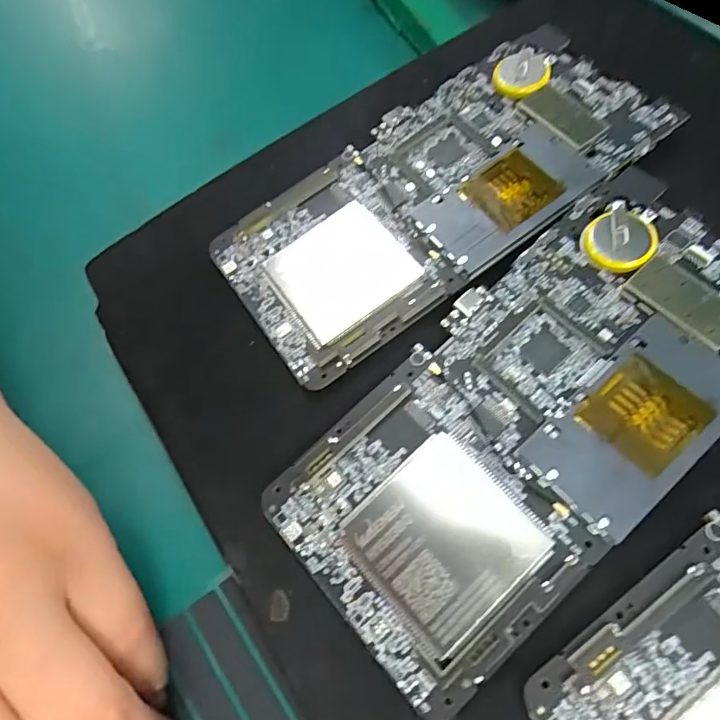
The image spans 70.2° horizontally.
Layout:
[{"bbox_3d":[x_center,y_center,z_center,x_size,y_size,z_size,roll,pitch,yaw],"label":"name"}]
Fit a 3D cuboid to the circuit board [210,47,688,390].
[{"bbox_3d":[0.024,-0.058,0.176,0.148,0.006,0.070,-36,65,-4],"label":"circuit board"}]

